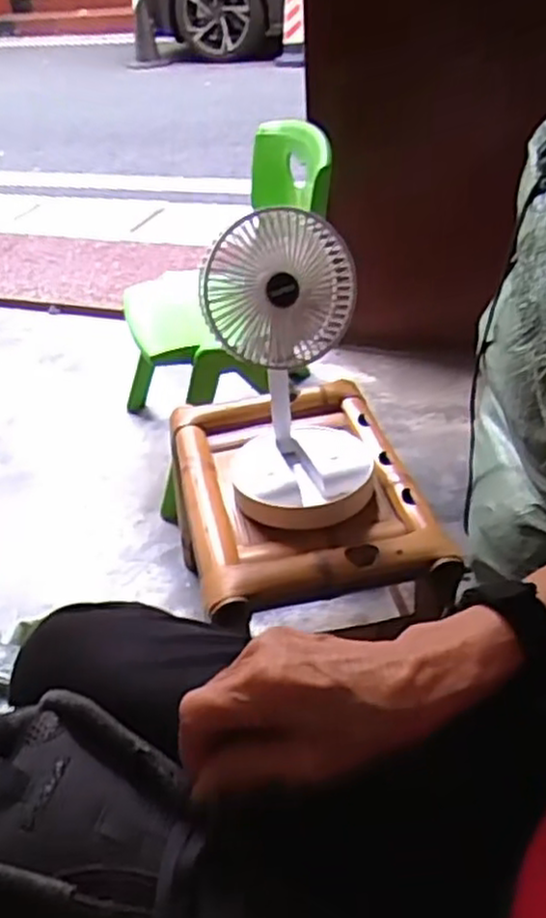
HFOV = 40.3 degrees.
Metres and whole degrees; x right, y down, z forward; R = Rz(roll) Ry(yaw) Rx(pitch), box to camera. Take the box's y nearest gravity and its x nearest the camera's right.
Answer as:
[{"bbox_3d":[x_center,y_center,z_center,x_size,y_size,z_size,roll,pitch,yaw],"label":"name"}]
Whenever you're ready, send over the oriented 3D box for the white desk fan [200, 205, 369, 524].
[{"bbox_3d":[0.020,-0.086,0.804,0.170,0.282,0.178,-5,36,-1],"label":"white desk fan"}]

